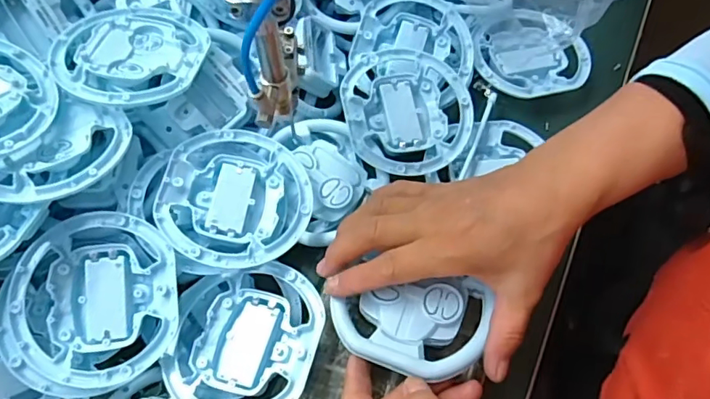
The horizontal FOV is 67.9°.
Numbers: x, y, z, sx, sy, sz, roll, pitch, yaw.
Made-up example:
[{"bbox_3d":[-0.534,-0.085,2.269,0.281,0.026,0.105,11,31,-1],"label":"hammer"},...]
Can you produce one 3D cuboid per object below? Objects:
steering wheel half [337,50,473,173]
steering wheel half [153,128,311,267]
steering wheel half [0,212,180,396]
[{"bbox_3d":[0.042,-0.071,0.415,0.100,0.023,0.101,0,62,0],"label":"steering wheel half"},{"bbox_3d":[-0.080,-0.003,0.362,0.096,0.023,0.101,0,62,0],"label":"steering wheel half"},{"bbox_3d":[-0.167,0.066,0.338,0.112,0.020,0.106,-8,77,-5],"label":"steering wheel half"}]

